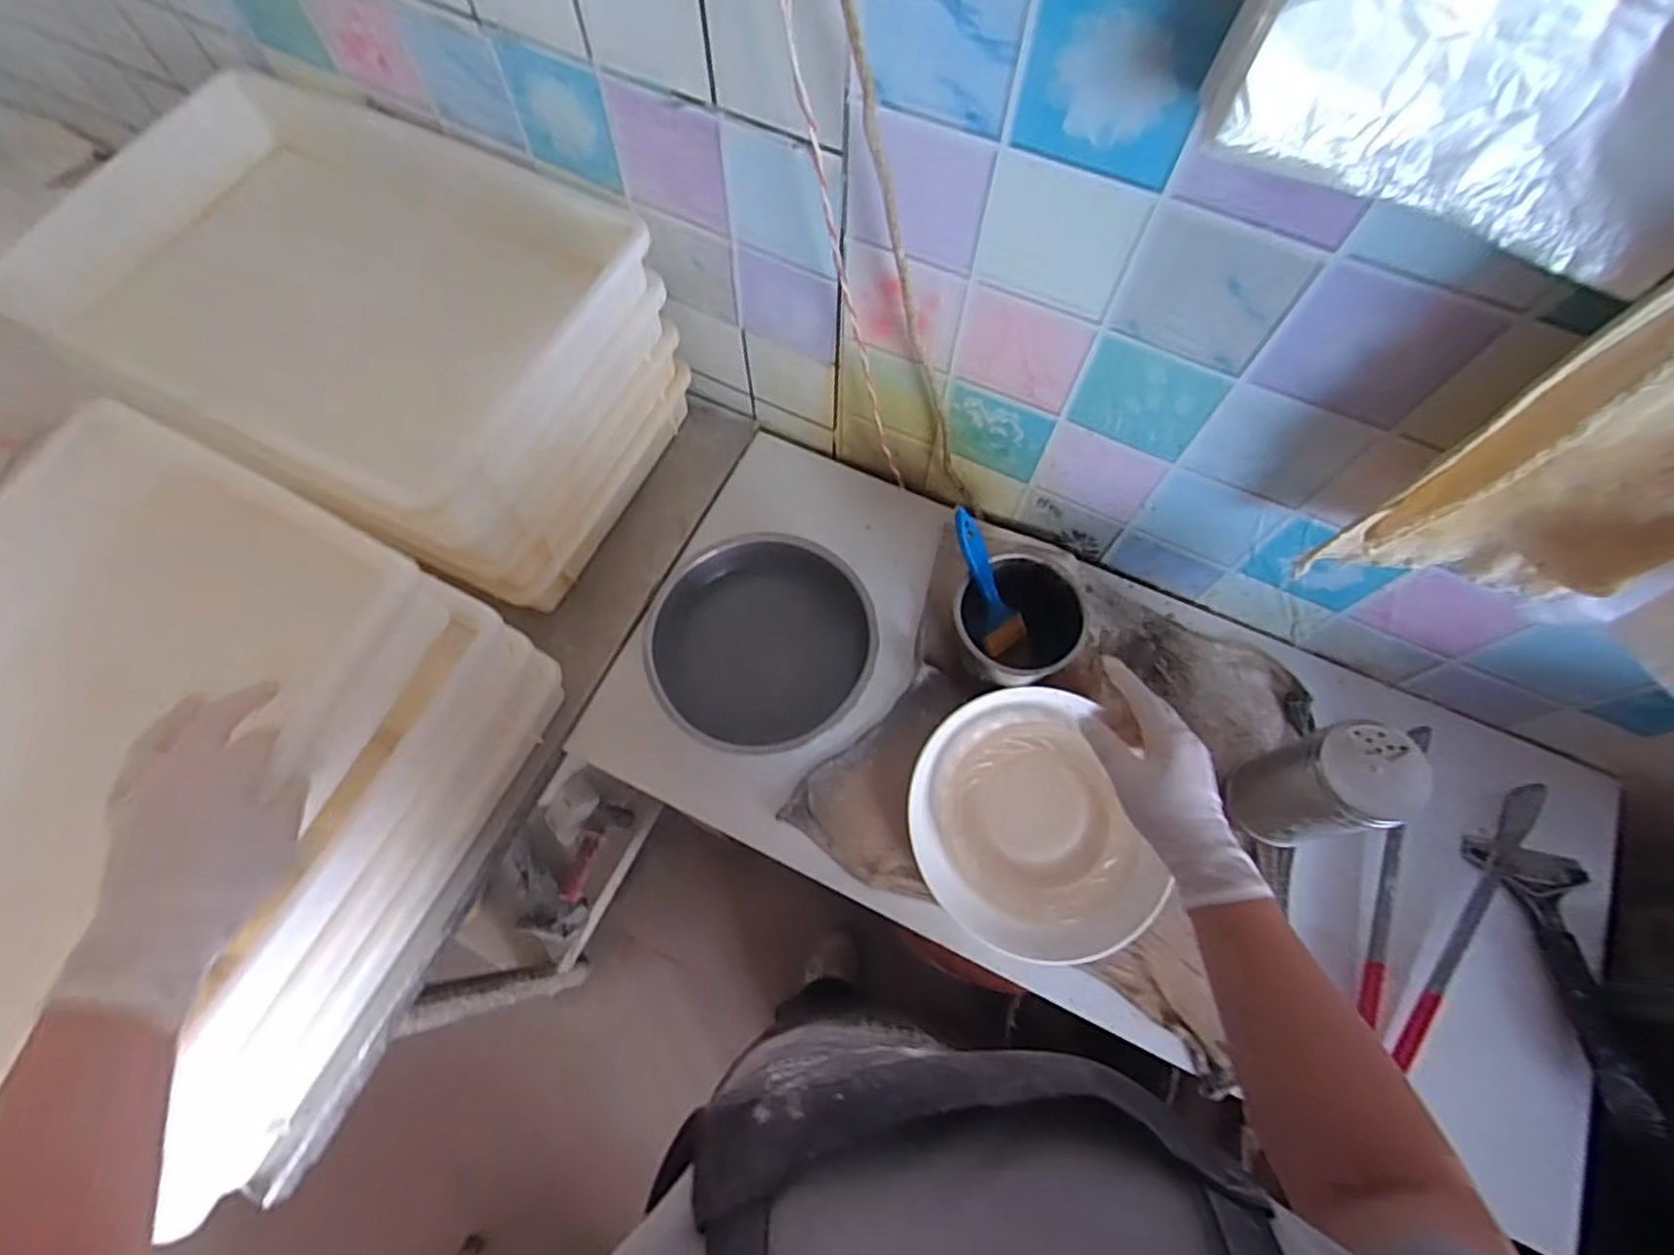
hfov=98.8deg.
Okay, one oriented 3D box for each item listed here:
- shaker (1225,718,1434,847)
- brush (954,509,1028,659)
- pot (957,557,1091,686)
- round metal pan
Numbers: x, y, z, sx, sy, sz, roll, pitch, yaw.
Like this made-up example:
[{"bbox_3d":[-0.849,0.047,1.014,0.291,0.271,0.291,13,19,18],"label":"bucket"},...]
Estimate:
[{"bbox_3d":[0.375,0.125,0.558,0.071,0.161,0.073,0,69,1],"label":"shaker"},{"bbox_3d":[0.134,-0.041,0.642,0.045,0.011,0.140,-30,114,-10],"label":"brush"},{"bbox_3d":[0.163,-0.001,0.658,0.108,0.070,0.112,0,69,1],"label":"pot"},{"bbox_3d":[-0.067,0.014,0.662,0.198,0.064,0.185,0,69,1],"label":"round metal pan"}]

